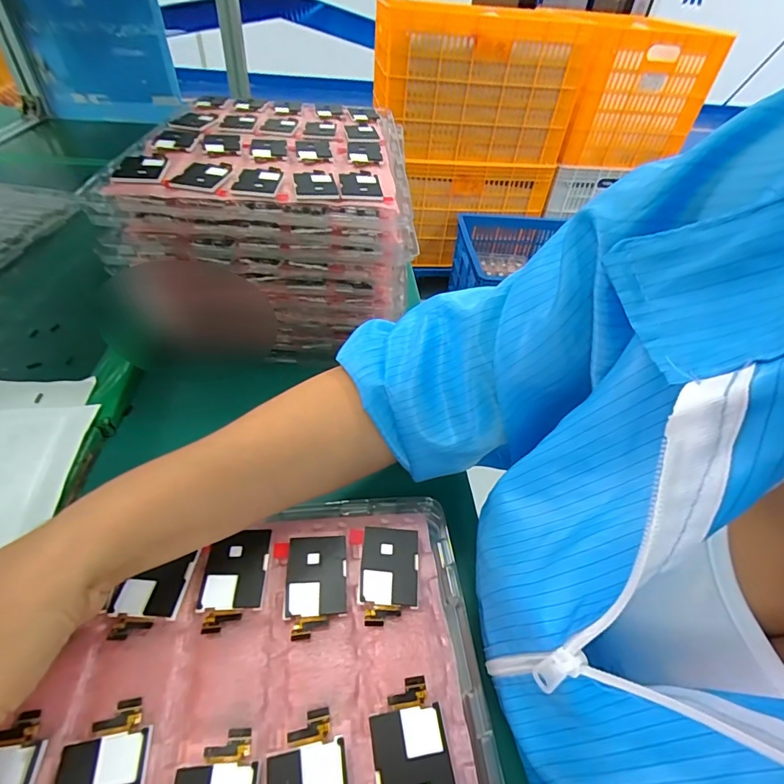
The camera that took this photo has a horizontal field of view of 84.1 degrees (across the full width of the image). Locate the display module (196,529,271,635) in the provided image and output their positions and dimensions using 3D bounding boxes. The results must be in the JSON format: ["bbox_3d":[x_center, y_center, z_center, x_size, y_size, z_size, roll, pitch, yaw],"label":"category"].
[{"bbox_3d":[-0.091,0.107,0.250,0.035,0.004,0.055,-1,44,-7],"label":"display module"}]

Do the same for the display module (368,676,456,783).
[{"bbox_3d":[0.009,0.166,0.199,0.035,0.004,0.056,-5,45,-11],"label":"display module"}]

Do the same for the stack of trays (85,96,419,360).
[{"bbox_3d":[-0.118,-0.201,0.484,0.246,0.140,0.294,2,44,-4],"label":"stack of trays"}]

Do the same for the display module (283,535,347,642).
[{"bbox_3d":[-0.044,0.110,0.252,0.035,0.004,0.056,-1,44,-7],"label":"display module"}]

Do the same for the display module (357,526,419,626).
[{"bbox_3d":[-0.001,0.108,0.259,0.033,0.004,0.057,5,44,-1],"label":"display module"}]

